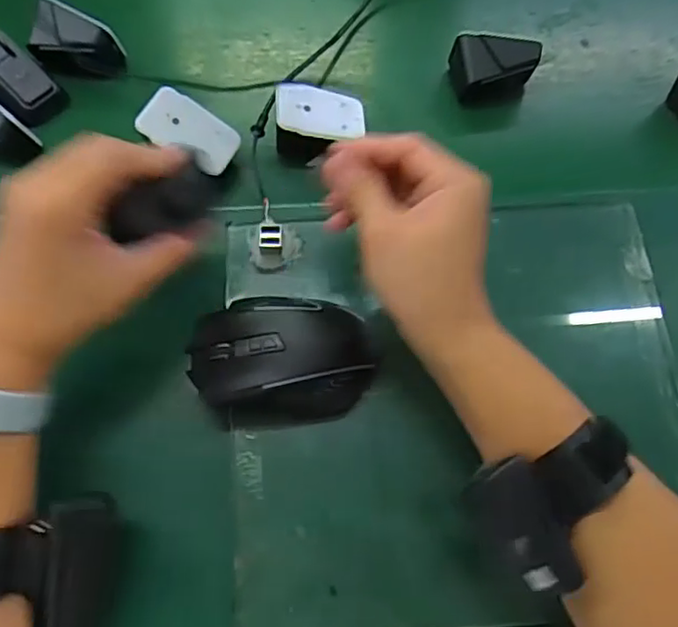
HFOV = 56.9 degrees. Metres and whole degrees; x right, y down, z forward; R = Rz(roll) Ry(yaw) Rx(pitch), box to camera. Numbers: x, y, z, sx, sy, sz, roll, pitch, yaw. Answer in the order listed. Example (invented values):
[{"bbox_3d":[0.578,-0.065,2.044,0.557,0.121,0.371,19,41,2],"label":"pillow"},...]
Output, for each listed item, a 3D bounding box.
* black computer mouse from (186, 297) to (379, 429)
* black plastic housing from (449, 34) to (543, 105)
[{"bbox_3d":[-0.035,0.030,0.394,0.111,0.046,0.078,11,70,2],"label":"black computer mouse"},{"bbox_3d":[0.125,-0.198,0.504,0.065,0.045,0.044,-7,70,-5],"label":"black plastic housing"}]

